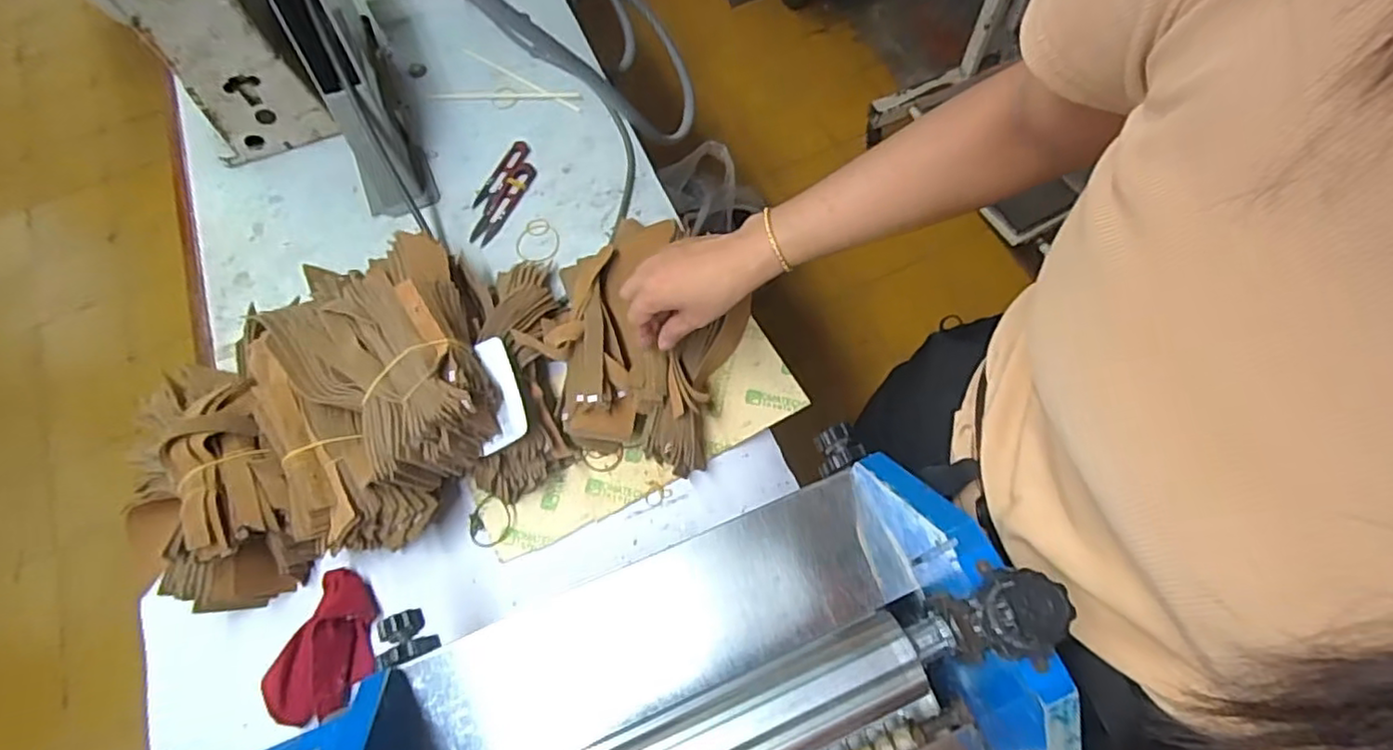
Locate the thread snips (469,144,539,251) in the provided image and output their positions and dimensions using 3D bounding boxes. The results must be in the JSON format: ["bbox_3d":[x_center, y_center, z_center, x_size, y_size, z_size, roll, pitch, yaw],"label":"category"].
[{"bbox_3d":[-0.225,-0.210,0.749,0.055,0.007,0.137,19,69,10],"label":"thread snips"}]

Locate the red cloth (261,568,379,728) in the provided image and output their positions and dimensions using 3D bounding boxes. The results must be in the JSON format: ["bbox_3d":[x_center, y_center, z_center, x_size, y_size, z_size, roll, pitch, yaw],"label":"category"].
[{"bbox_3d":[-0.309,0.225,0.541,0.070,0.044,0.115,18,69,10],"label":"red cloth"}]

